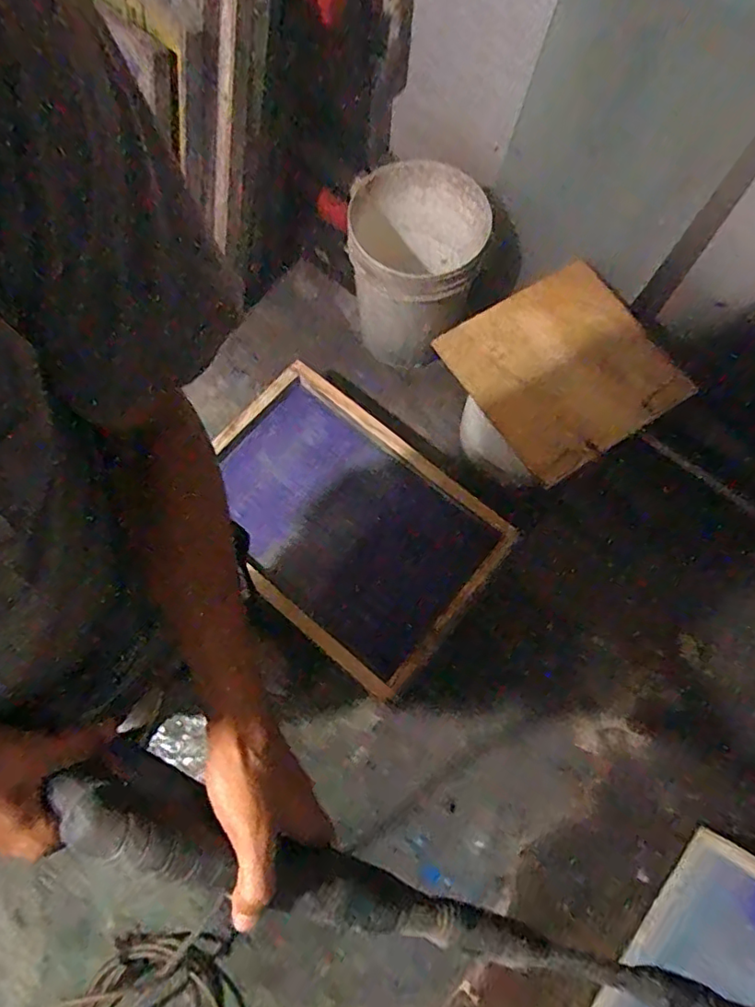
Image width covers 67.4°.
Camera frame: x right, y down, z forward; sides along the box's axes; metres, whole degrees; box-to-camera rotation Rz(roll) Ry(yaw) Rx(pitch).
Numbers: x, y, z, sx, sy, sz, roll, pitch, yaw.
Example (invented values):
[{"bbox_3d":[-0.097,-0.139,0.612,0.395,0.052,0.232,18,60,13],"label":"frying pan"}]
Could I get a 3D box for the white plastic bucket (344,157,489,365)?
[{"bbox_3d":[0.085,-0.522,1.299,0.267,0.354,0.286,0,73,0],"label":"white plastic bucket"}]

